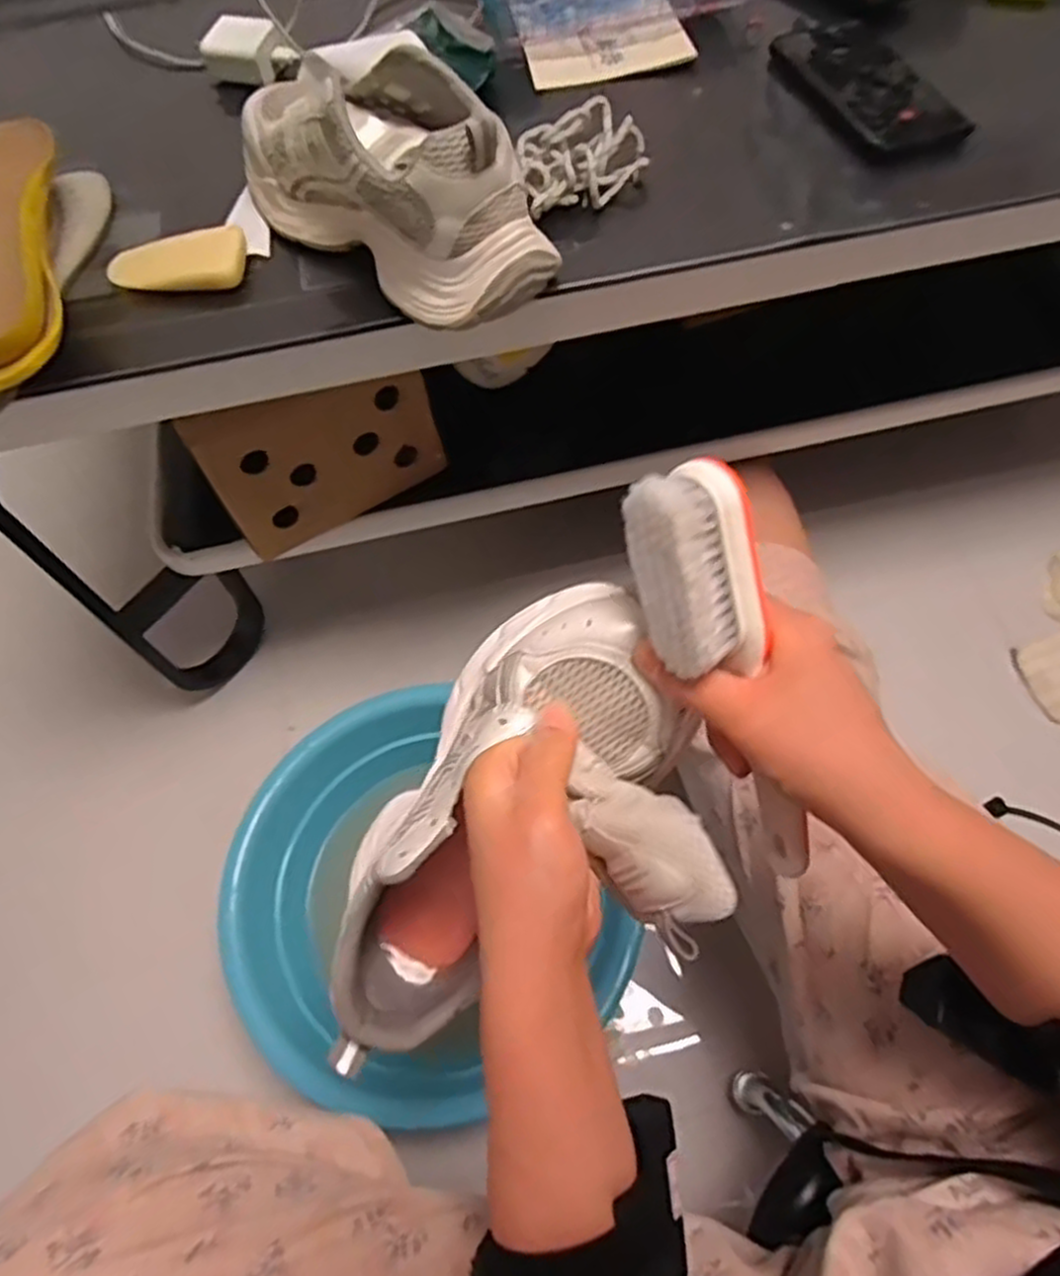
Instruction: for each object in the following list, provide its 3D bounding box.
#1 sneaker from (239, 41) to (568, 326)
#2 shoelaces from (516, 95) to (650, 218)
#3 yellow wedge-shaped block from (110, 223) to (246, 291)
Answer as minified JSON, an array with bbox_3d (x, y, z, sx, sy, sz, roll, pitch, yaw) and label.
[{"bbox_3d":[-0.089,-0.289,0.470,0.236,0.094,0.095,39,70,21],"label":"sneaker"},{"bbox_3d":[0.036,-0.325,0.527,0.092,0.043,0.052,-21,63,-8],"label":"shoelaces"},{"bbox_3d":[-0.231,-0.246,0.507,0.089,0.013,0.042,-10,62,-2],"label":"yellow wedge-shaped block"}]

